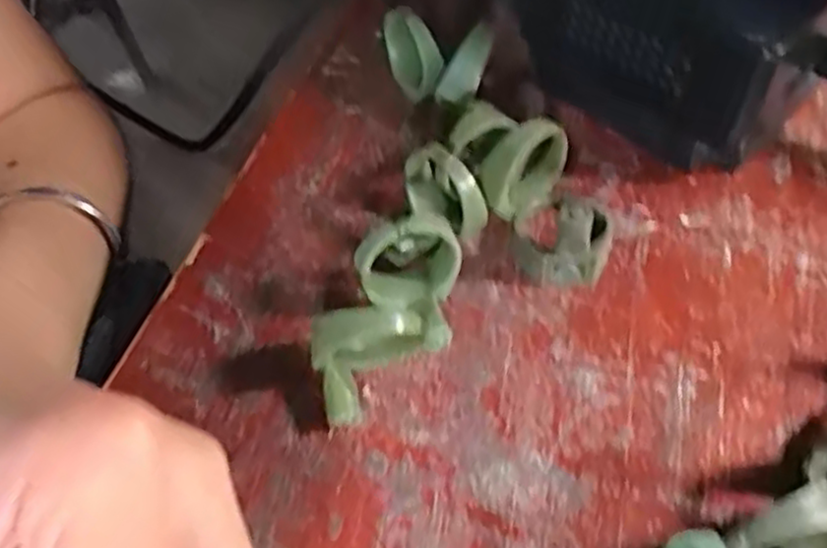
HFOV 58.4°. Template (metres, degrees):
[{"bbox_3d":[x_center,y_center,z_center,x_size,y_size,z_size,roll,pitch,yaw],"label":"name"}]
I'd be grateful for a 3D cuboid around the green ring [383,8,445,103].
[{"bbox_3d":[-0.001,-0.069,0.232,0.006,0.030,0.030,-28,58,-13],"label":"green ring"}]

